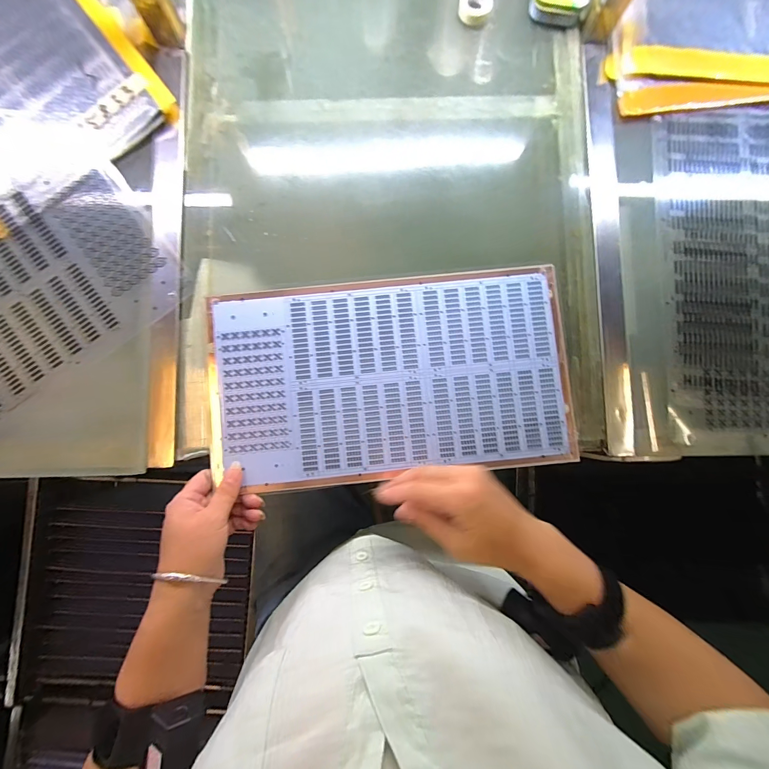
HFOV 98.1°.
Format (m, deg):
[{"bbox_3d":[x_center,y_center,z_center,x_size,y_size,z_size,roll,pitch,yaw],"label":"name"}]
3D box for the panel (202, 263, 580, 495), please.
[{"bbox_3d":[0.008,-0.007,0.368,0.387,0.004,0.215,-5,86,-1],"label":"panel"}]

